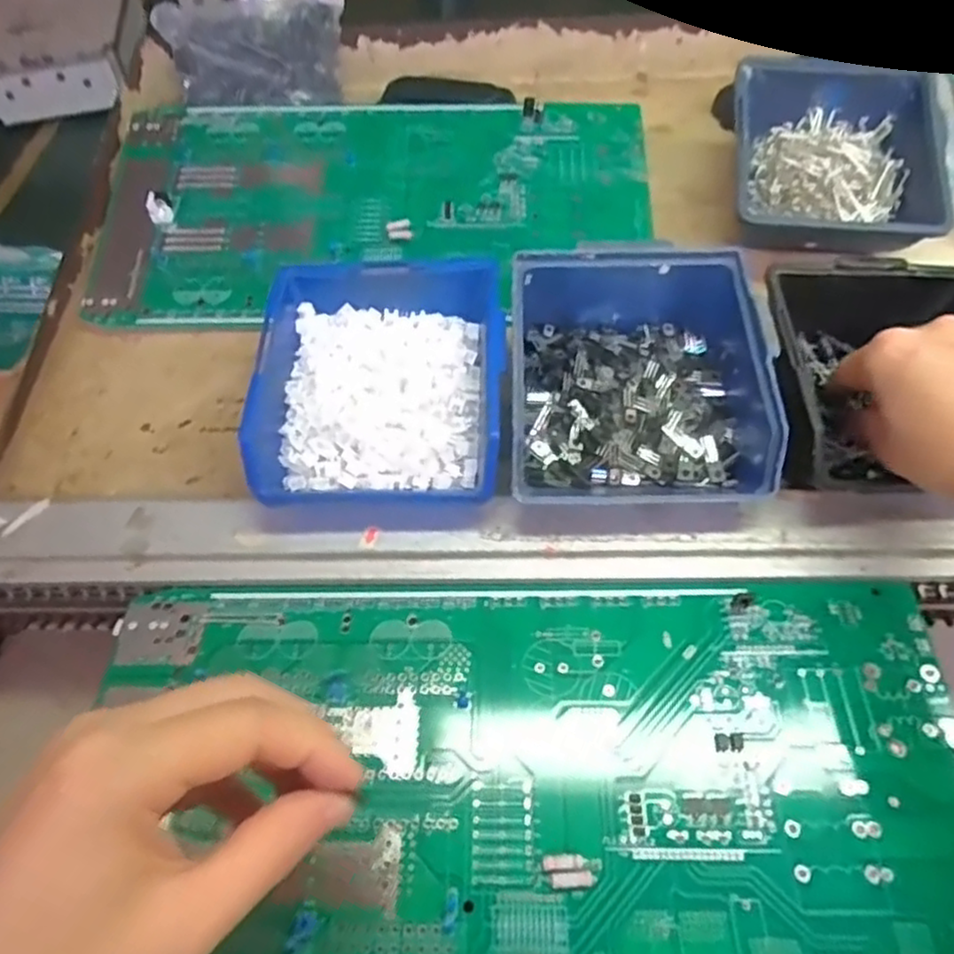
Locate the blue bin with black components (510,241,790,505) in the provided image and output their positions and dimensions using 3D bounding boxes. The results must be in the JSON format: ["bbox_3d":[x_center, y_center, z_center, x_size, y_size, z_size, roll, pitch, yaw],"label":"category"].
[{"bbox_3d":[0.078,-0.054,0.352,0.122,0.048,0.141,-1,54,3],"label":"blue bin with black components"}]

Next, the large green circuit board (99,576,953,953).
[{"bbox_3d":[0.021,0.125,0.272,0.345,0.015,0.188,0,61,3],"label":"large green circuit board"}]

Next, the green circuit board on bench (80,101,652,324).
[{"bbox_3d":[-0.067,-0.181,0.468,0.360,0.011,0.175,1,70,0],"label":"green circuit board on bench"}]

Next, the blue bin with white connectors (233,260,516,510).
[{"bbox_3d":[-0.047,-0.047,0.354,0.119,0.046,0.129,-1,54,3],"label":"blue bin with white connectors"}]

